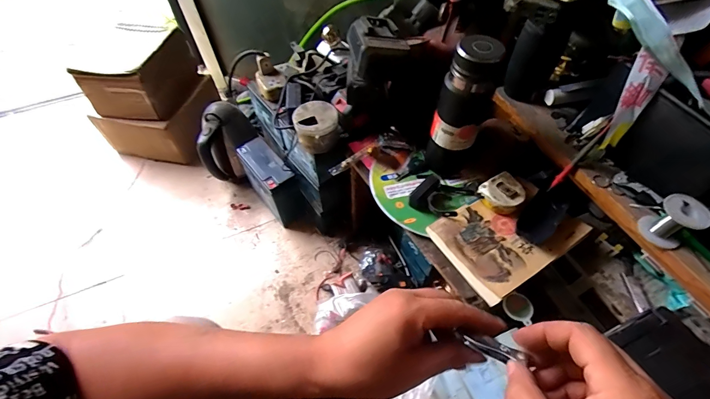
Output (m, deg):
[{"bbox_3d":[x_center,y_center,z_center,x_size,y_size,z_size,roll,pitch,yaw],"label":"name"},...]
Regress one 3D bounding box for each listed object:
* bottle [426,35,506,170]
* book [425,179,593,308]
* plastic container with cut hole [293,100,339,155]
[{"bbox_3d":[0.170,-0.139,0.558,0.071,0.225,0.067,-11,58,-7],"label":"bottle"},{"bbox_3d":[0.245,0.052,0.545,0.217,0.018,0.146,-28,61,-17],"label":"book"},{"bbox_3d":[-0.074,-0.138,0.670,0.082,0.080,0.078,0,57,0],"label":"plastic container with cut hole"}]

